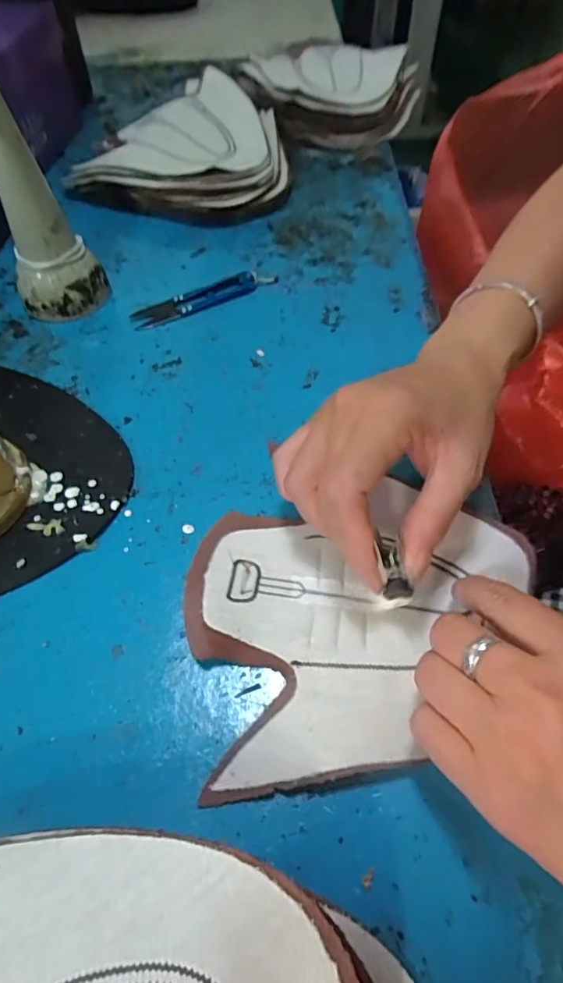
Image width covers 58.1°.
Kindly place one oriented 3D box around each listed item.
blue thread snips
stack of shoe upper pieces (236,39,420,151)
[{"bbox_3d":[-0.063,-0.158,0.410,0.119,0.007,0.026,-26,58,-16],"label":"blue thread snips"},{"bbox_3d":[0.059,-0.468,0.599,0.202,0.060,0.168,4,55,4],"label":"stack of shoe upper pieces"}]

